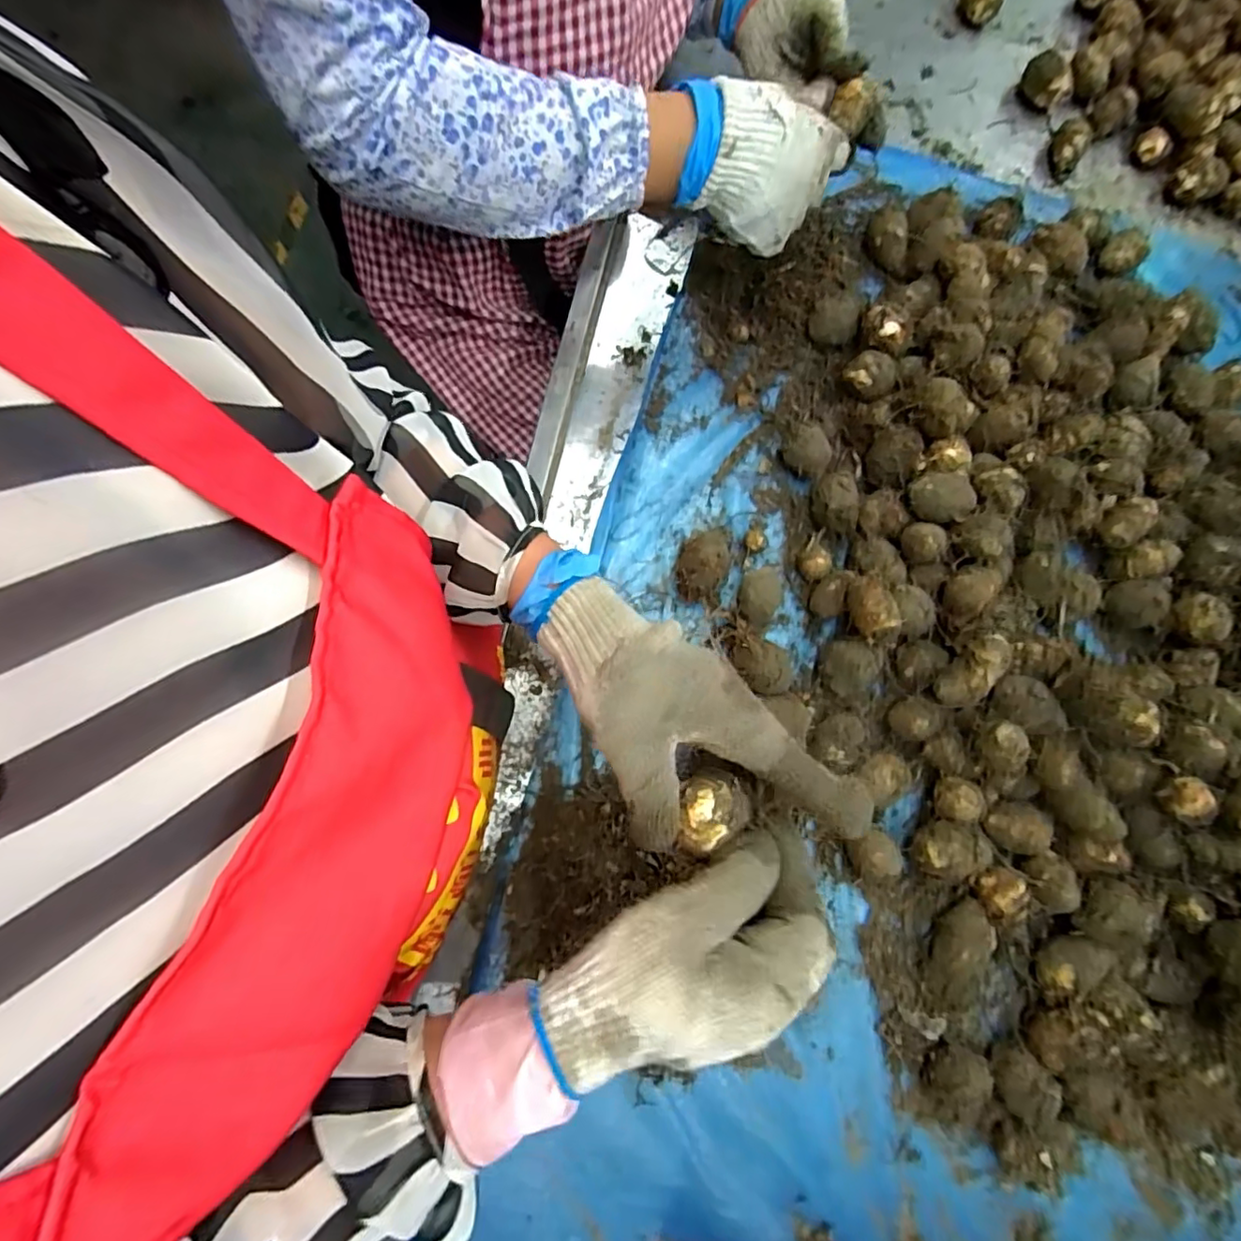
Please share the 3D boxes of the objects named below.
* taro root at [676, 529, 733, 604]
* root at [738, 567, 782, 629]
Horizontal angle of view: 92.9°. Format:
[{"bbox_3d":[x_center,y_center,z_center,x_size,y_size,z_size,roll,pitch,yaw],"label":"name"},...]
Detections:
[{"bbox_3d":[0.068,-0.046,0.481,0.043,0.042,0.063,14,79,-1],"label":"taro root"},{"bbox_3d":[0.113,-0.017,0.487,0.030,0.035,0.051,13,79,-2],"label":"root"}]

